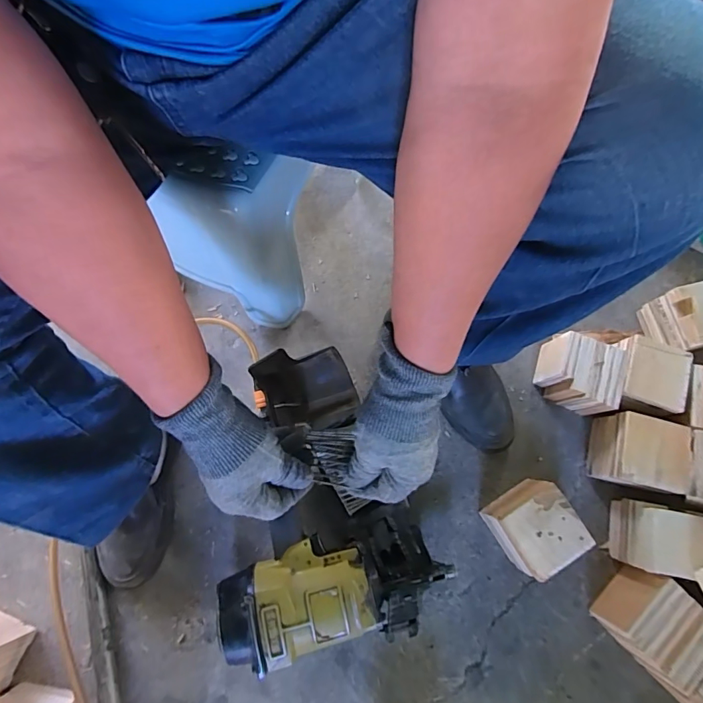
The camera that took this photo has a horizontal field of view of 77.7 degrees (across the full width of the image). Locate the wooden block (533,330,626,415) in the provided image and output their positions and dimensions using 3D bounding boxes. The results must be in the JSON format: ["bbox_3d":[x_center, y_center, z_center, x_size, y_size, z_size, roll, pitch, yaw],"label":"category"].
[{"bbox_3d":[0.343,0.035,0.666,0.100,0.096,0.098,16,77,3],"label":"wooden block"}]

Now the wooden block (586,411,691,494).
[{"bbox_3d":[0.413,0.148,0.638,0.091,0.096,0.097,14,76,2],"label":"wooden block"}]

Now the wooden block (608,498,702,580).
[{"bbox_3d":[0.435,0.261,0.610,0.094,0.091,0.085,12,76,2],"label":"wooden block"}]

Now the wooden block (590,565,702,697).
[{"bbox_3d":[0.407,0.367,0.589,0.105,0.085,0.098,41,79,8],"label":"wooden block"}]

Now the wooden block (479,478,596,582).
[{"bbox_3d":[0.253,0.244,0.612,0.089,0.096,0.093,-30,79,-8],"label":"wooden block"}]

